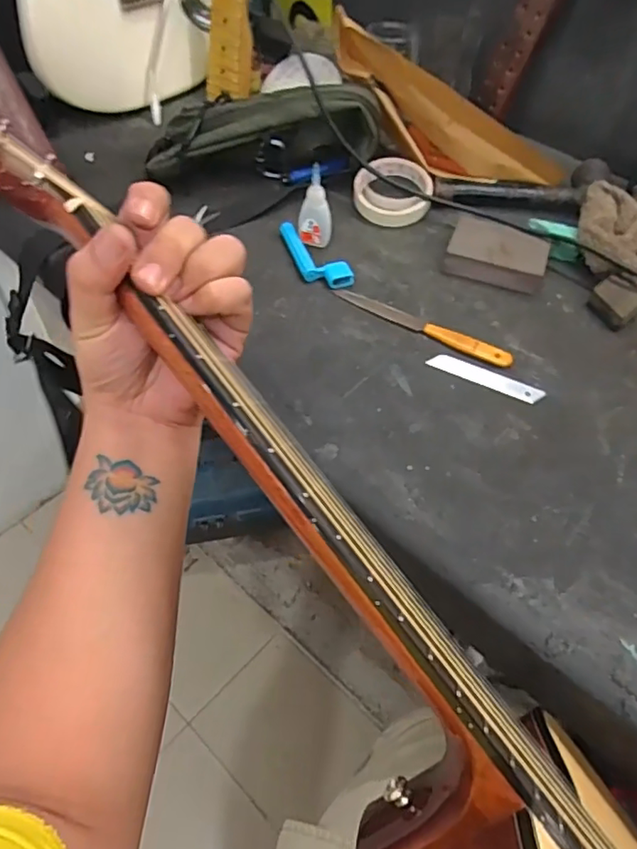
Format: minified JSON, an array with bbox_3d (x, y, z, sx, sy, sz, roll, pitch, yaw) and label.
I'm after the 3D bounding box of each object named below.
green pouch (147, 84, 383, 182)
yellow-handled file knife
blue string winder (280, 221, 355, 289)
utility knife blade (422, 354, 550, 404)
[{"bbox_3d":[-0.059,-0.334,0.646,0.265,0.084,0.079,-4,53,-4],"label":"green pouch"},{"bbox_3d":[0.099,-0.096,0.553,0.183,0.007,0.020,26,59,17],"label":"yellow-handled file knife"},{"bbox_3d":[-0.012,-0.175,0.603,0.041,0.015,0.108,-37,63,-23],"label":"blue string winder"},{"bbox_3d":[0.153,-0.043,0.521,0.103,0.004,0.019,23,58,15],"label":"utility knife blade"}]

